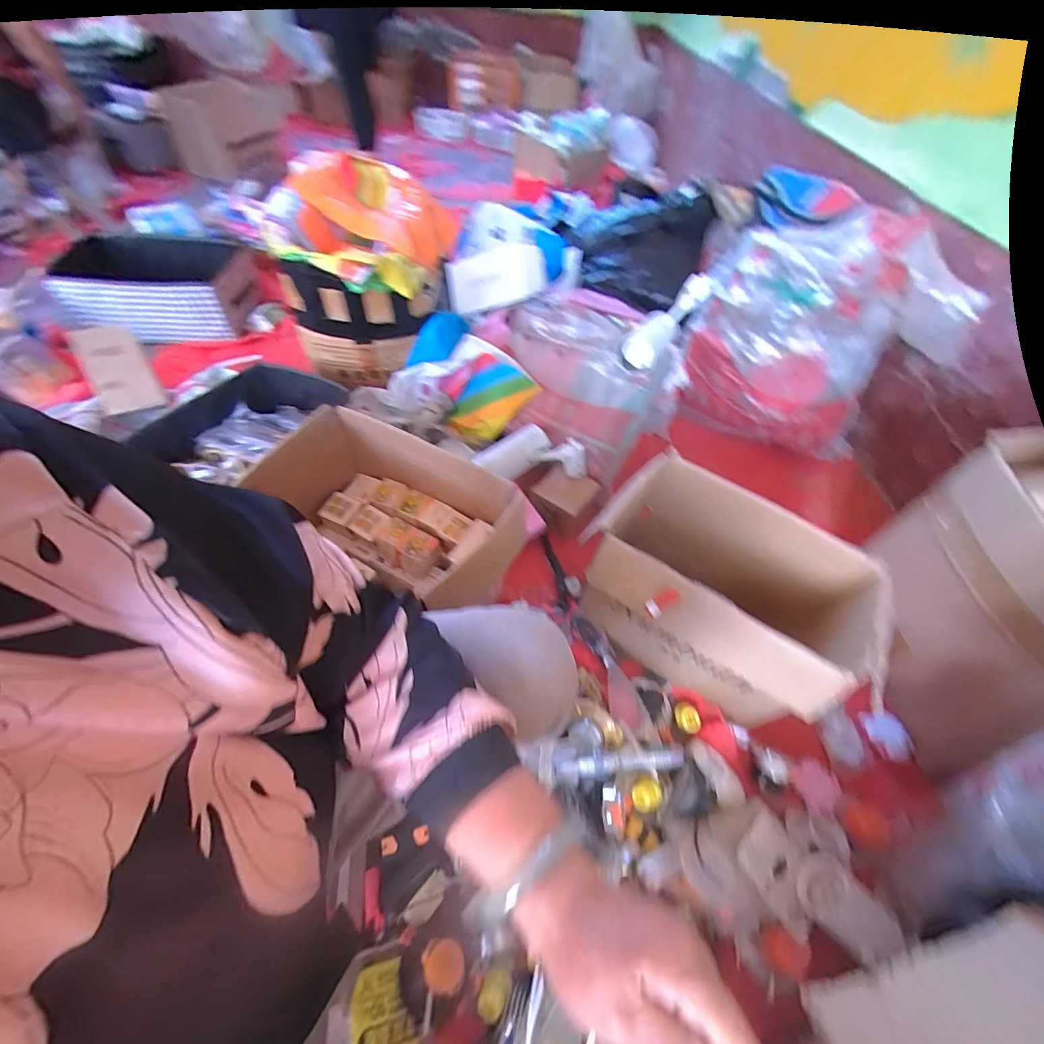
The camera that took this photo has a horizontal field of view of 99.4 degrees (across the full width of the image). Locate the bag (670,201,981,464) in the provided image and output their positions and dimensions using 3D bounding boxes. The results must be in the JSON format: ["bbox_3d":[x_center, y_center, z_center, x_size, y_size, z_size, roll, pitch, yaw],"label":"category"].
[{"bbox_3d":[0.609,-0.379,0.986,0.480,0.486,0.180,31,57,16],"label":"bag"}]

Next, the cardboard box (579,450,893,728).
[{"bbox_3d":[0.307,0.123,0.735,0.402,0.266,0.237,32,58,17],"label":"cardboard box"}]

